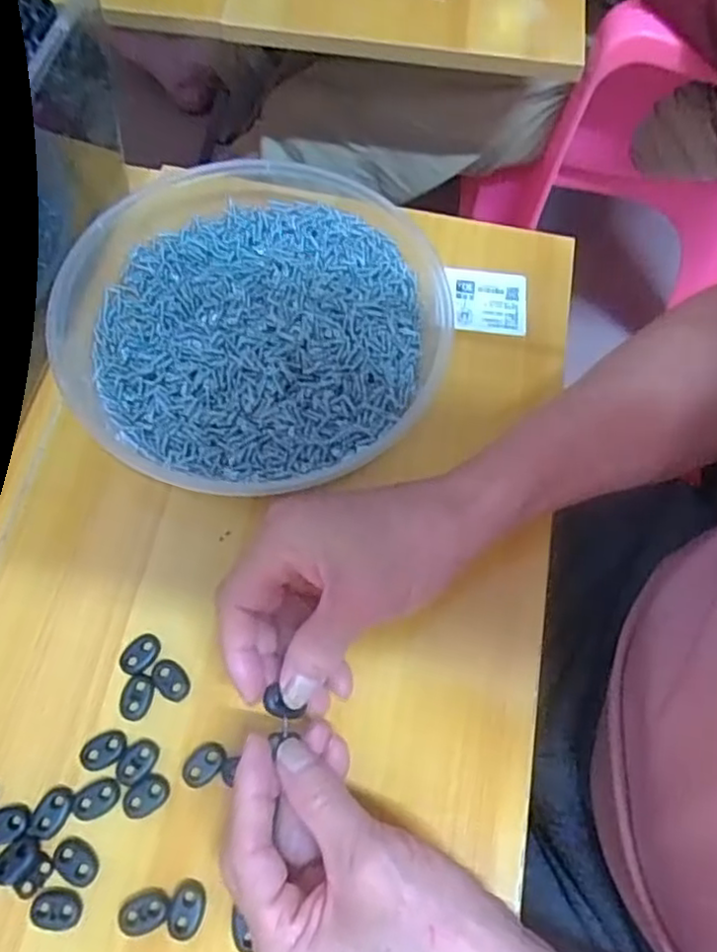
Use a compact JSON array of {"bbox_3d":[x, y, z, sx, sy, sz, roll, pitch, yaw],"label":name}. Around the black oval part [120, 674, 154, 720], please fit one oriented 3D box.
[{"bbox_3d":[-0.111,0.111,0.342,0.015,0.004,0.021,14,67,3],"label":"black oval part"}]

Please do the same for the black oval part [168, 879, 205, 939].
[{"bbox_3d":[-0.077,0.195,0.306,0.014,0.004,0.022,12,67,3],"label":"black oval part"}]

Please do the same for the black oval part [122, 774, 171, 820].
[{"bbox_3d":[-0.101,0.152,0.324,0.022,0.004,0.015,-39,74,-17],"label":"black oval part"}]

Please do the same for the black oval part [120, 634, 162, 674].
[{"bbox_3d":[-0.113,0.091,0.352,0.016,0.004,0.021,30,69,10],"label":"black oval part"}]

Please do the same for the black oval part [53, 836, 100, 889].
[{"bbox_3d":[-0.129,0.176,0.311,0.022,0.004,0.016,37,70,13],"label":"black oval part"}]

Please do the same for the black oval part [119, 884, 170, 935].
[{"bbox_3d":[-0.096,0.194,0.305,0.022,0.004,0.017,-19,69,-10],"label":"black oval part"}]

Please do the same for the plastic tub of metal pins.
[{"bbox_3d":[-0.061,-0.094,0.413,0.216,0.047,0.234,1,67,-2],"label":"plastic tub of metal pins"}]

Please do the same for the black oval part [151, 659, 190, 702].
[{"bbox_3d":[-0.096,0.103,0.347,0.014,0.004,0.023,-42,74,-18],"label":"black oval part"}]

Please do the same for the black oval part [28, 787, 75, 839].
[{"bbox_3d":[-0.144,0.158,0.320,0.015,0.004,0.022,23,68,8],"label":"black oval part"}]

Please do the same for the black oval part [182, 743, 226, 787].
[{"bbox_3d":[-0.075,0.140,0.331,0.015,0.004,0.022,42,71,15],"label":"black oval part"}]

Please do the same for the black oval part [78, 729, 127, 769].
[{"bbox_3d":[-0.124,0.134,0.333,0.022,0.004,0.015,-23,70,-12],"label":"black oval part"}]

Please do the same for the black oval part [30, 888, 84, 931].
[{"bbox_3d":[-0.135,0.193,0.304,0.022,0.004,0.015,3,67,-1],"label":"black oval part"}]

